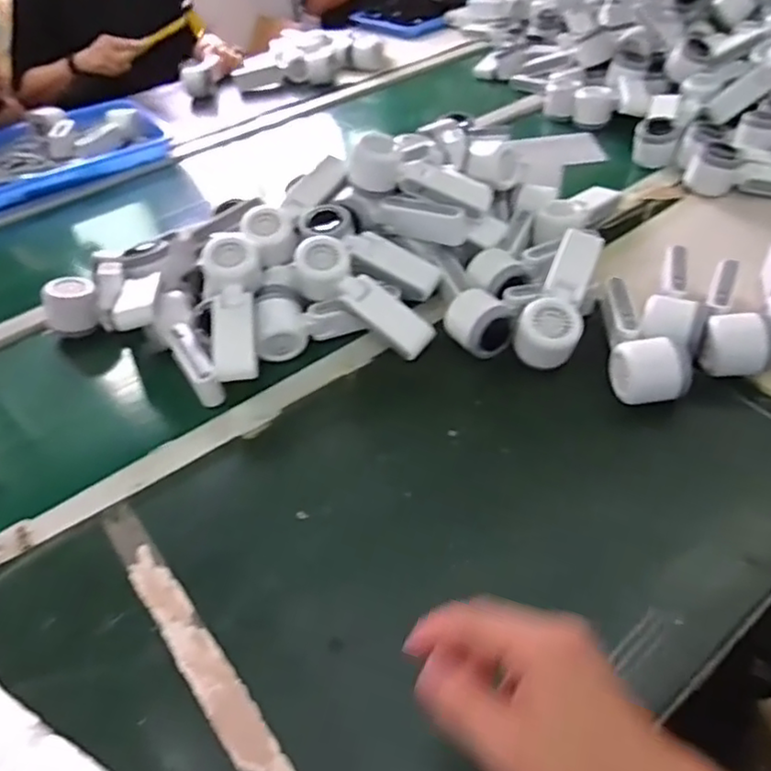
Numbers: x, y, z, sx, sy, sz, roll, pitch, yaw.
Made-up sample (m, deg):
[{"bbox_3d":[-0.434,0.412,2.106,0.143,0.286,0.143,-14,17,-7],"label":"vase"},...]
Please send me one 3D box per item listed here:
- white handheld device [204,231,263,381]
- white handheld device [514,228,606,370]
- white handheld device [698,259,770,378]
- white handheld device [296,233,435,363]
[{"bbox_3d":[-0.160,-0.081,0.663,0.061,0.051,0.174,-7,63,0],"label":"white handheld device"},{"bbox_3d":[0.184,-0.097,0.656,0.057,0.049,0.160,16,65,22],"label":"white handheld device"},{"bbox_3d":[0.350,-0.076,0.643,0.058,0.051,0.153,11,47,18],"label":"white handheld device"},{"bbox_3d":[-0.027,-0.089,0.687,0.170,0.054,0.054,38,55,3],"label":"white handheld device"}]

